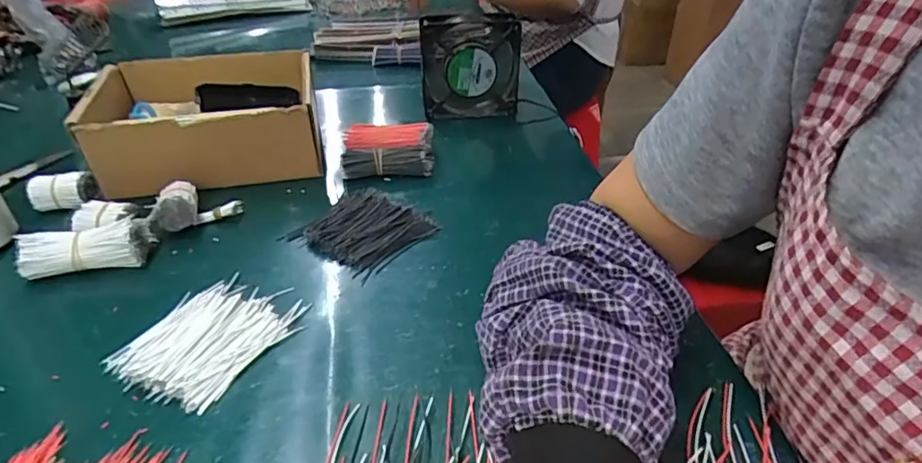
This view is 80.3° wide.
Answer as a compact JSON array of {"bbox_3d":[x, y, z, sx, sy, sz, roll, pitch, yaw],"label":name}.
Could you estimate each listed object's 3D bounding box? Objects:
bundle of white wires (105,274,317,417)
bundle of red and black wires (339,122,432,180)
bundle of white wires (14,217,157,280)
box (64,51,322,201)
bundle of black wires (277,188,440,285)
[{"bbox_3d":[-0.182,0.074,0.398,0.092,0.010,0.116,16,38,23],"label":"bundle of white wires"},{"bbox_3d":[-0.080,-0.090,0.604,0.097,0.036,0.064,-3,35,-3],"label":"bundle of red and black wires"},{"bbox_3d":[-0.316,0.015,0.463,0.095,0.033,0.036,-10,36,-13],"label":"bundle of white wires"},{"bbox_3d":[-0.277,-0.129,0.613,0.217,0.084,0.201,-8,35,-10],"label":"box"},{"bbox_3d":[-0.090,-0.005,0.506,0.108,0.013,0.099,25,42,33],"label":"bundle of black wires"}]

